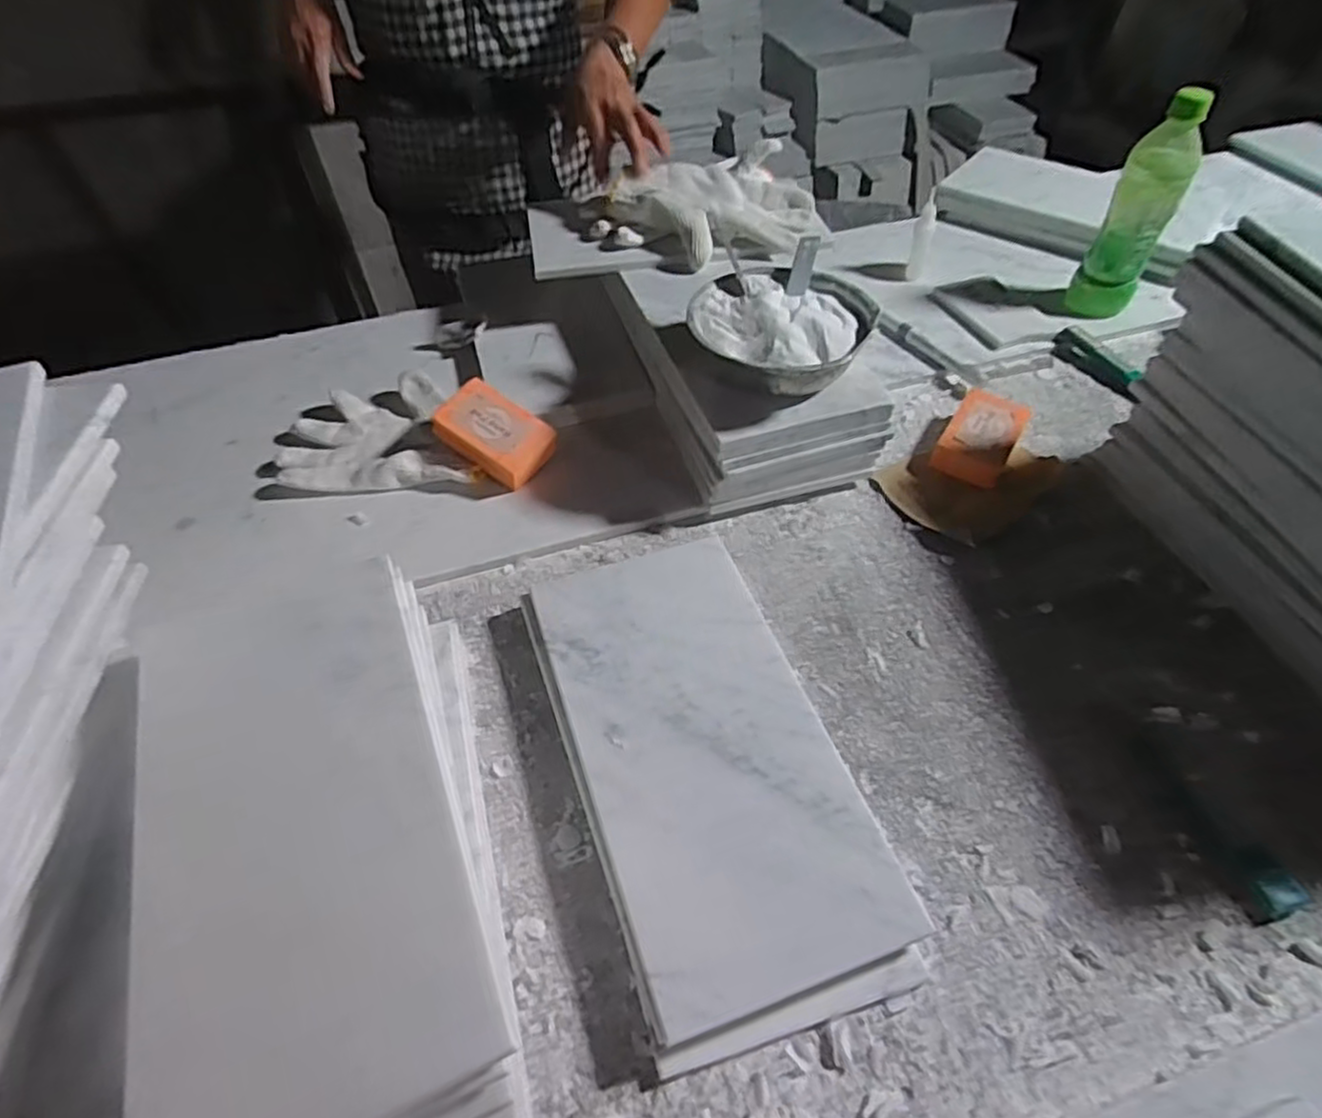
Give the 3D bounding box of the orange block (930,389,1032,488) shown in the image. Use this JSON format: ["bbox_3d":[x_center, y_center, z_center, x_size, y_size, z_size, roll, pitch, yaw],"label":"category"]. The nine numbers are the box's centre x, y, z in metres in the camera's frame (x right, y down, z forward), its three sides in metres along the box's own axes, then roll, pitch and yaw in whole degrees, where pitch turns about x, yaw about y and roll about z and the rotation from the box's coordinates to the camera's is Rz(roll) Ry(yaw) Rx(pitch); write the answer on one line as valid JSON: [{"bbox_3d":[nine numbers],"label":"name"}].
[{"bbox_3d":[0.283,-0.106,0.656,0.058,0.033,0.093,25,54,24],"label":"orange block"}]

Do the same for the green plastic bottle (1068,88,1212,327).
[{"bbox_3d":[0.472,-0.341,0.733,0.064,0.190,0.080,19,52,19],"label":"green plastic bottle"}]

